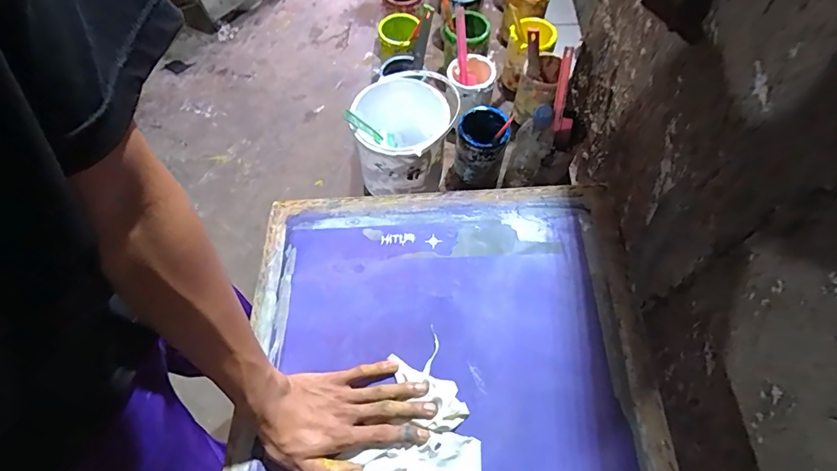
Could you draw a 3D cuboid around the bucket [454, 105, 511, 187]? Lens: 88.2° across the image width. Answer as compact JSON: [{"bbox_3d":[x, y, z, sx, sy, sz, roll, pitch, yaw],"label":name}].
[{"bbox_3d":[0.130,-0.189,0.889,0.097,0.133,0.105,-1,62,2],"label":"bucket"}]

